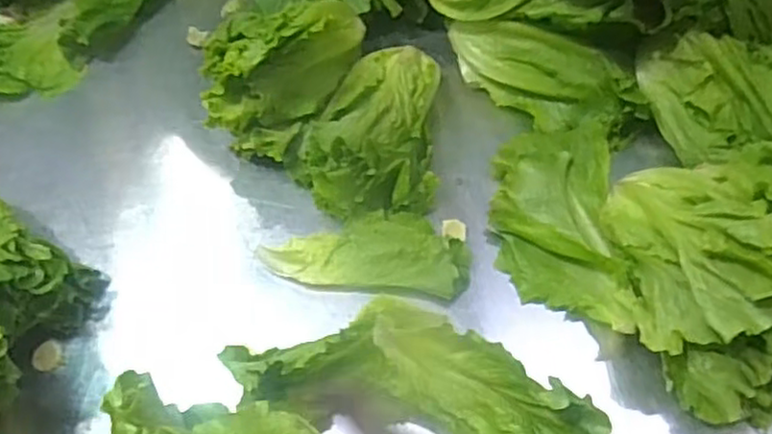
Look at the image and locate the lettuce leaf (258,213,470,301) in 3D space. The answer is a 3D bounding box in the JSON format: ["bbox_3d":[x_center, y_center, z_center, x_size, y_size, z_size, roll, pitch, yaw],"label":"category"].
[{"bbox_3d":[-0.012,0.025,0.525,0.146,0.025,0.063,7,59,8],"label":"lettuce leaf"}]

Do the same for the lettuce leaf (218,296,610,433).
[{"bbox_3d":[0.022,0.098,0.450,0.232,0.034,0.084,9,59,10],"label":"lettuce leaf"}]

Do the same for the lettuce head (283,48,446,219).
[{"bbox_3d":[-0.018,-0.077,0.557,0.117,0.051,0.158,1,58,5],"label":"lettuce head"}]

